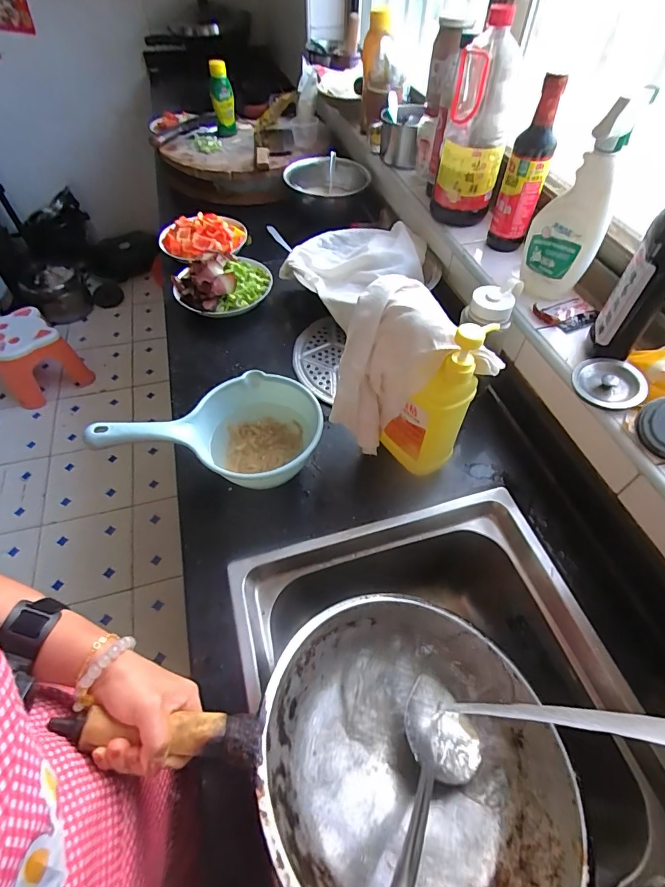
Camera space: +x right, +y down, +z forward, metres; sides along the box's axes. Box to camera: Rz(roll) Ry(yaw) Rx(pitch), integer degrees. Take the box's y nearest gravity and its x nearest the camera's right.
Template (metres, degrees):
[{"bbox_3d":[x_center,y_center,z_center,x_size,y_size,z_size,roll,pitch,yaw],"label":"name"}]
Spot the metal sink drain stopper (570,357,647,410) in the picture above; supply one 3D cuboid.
[{"bbox_3d":[0.358,-0.078,0.545,0.081,0.022,0.077,28,58,20],"label":"metal sink drain stopper"}]

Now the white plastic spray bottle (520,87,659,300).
[{"bbox_3d":[0.335,-0.323,0.578,0.088,0.237,0.072,19,55,15],"label":"white plastic spray bottle"}]

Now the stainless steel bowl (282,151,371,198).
[{"bbox_3d":[-0.011,-0.659,1.046,0.203,0.053,0.175,2,53,3],"label":"stainless steel bowl"}]

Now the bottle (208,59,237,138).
[{"bbox_3d":[-0.298,-0.929,1.134,0.063,0.159,0.050,-11,53,-7],"label":"bottle"}]

